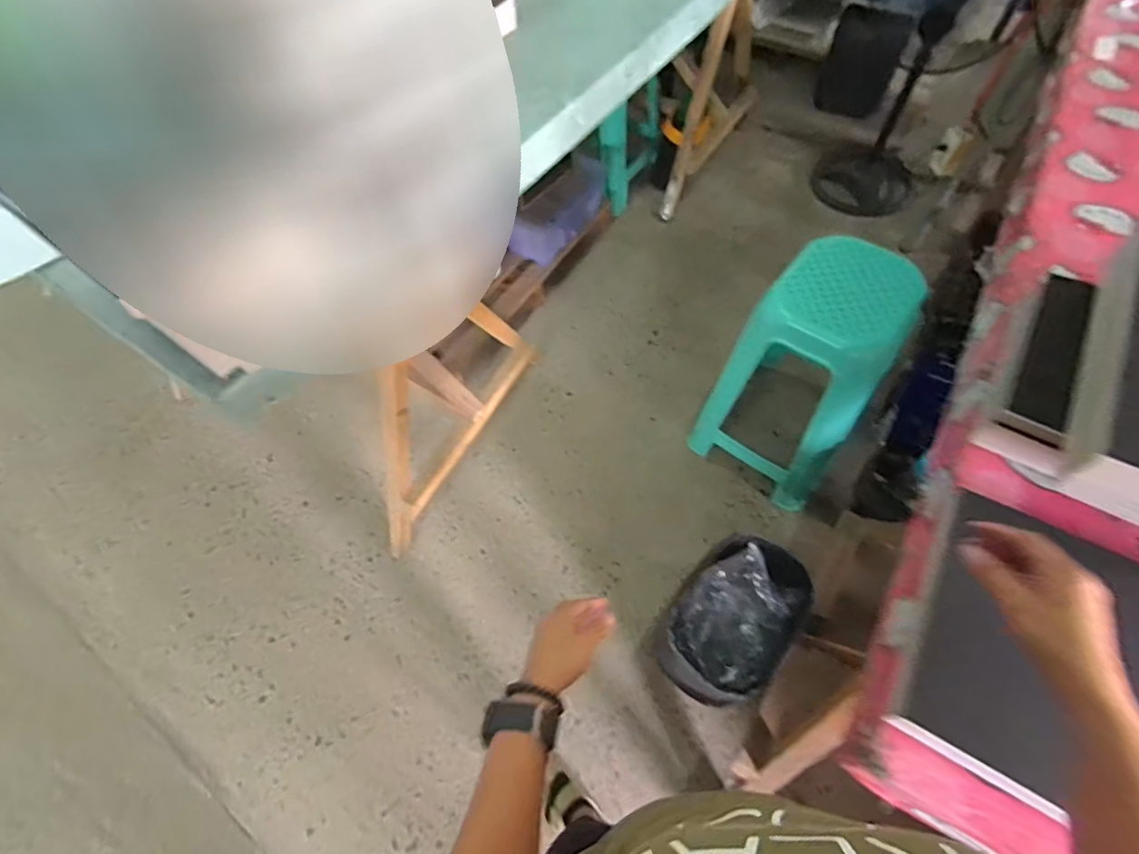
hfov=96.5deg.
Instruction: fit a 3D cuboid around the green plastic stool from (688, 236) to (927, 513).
[{"bbox_3d":[0.587,-0.116,1.317,0.352,0.604,0.358,36,67,22],"label":"green plastic stool"}]

